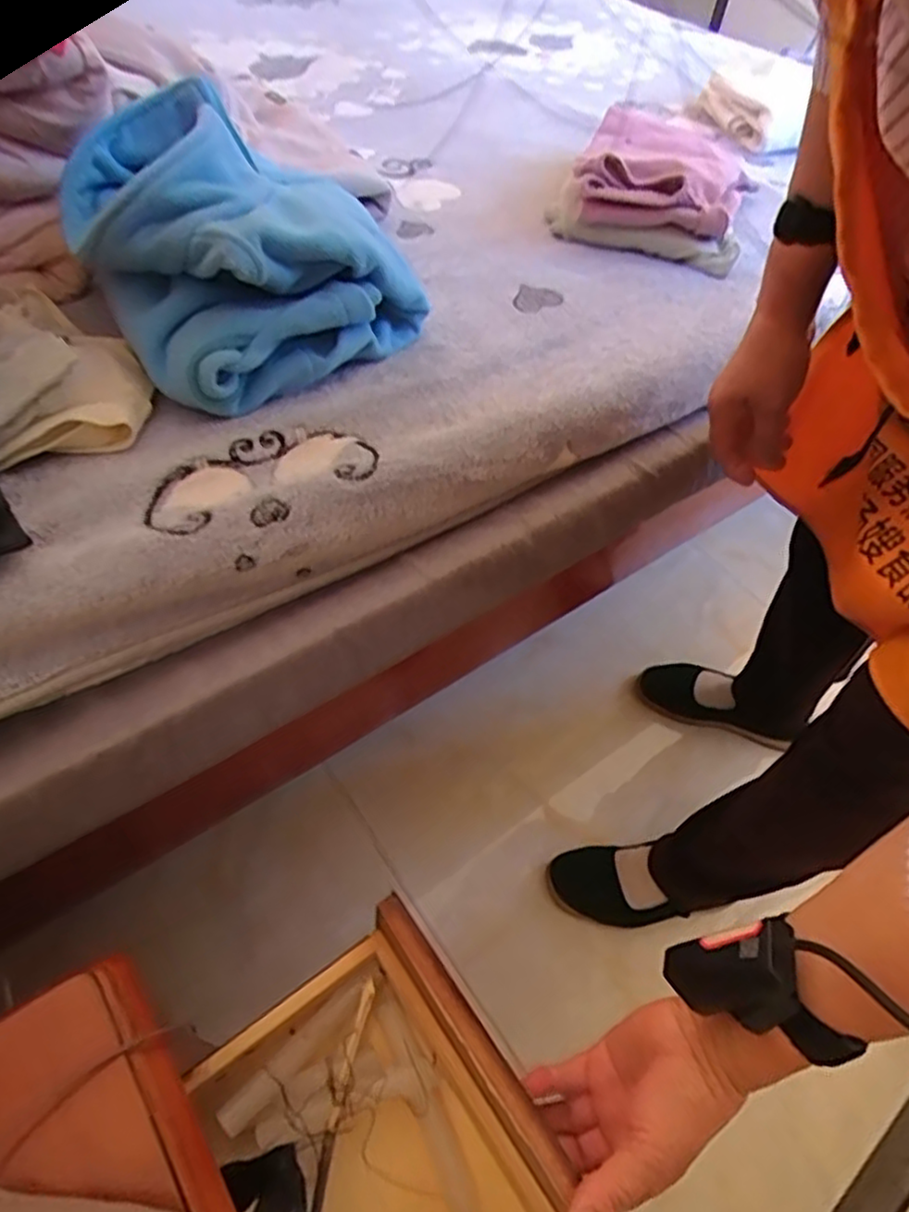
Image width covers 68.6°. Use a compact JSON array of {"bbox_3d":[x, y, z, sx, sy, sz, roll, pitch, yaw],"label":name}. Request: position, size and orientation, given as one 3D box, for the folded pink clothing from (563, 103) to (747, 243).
[{"bbox_3d":[0.251,-0.514,0.789,0.189,0.056,0.233,17,53,8],"label":"folded pink clothing"}]

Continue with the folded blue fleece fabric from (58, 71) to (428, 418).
[{"bbox_3d":[-0.184,-0.305,0.554,0.229,0.149,0.239,-36,63,-28],"label":"folded blue fleece fabric"}]

